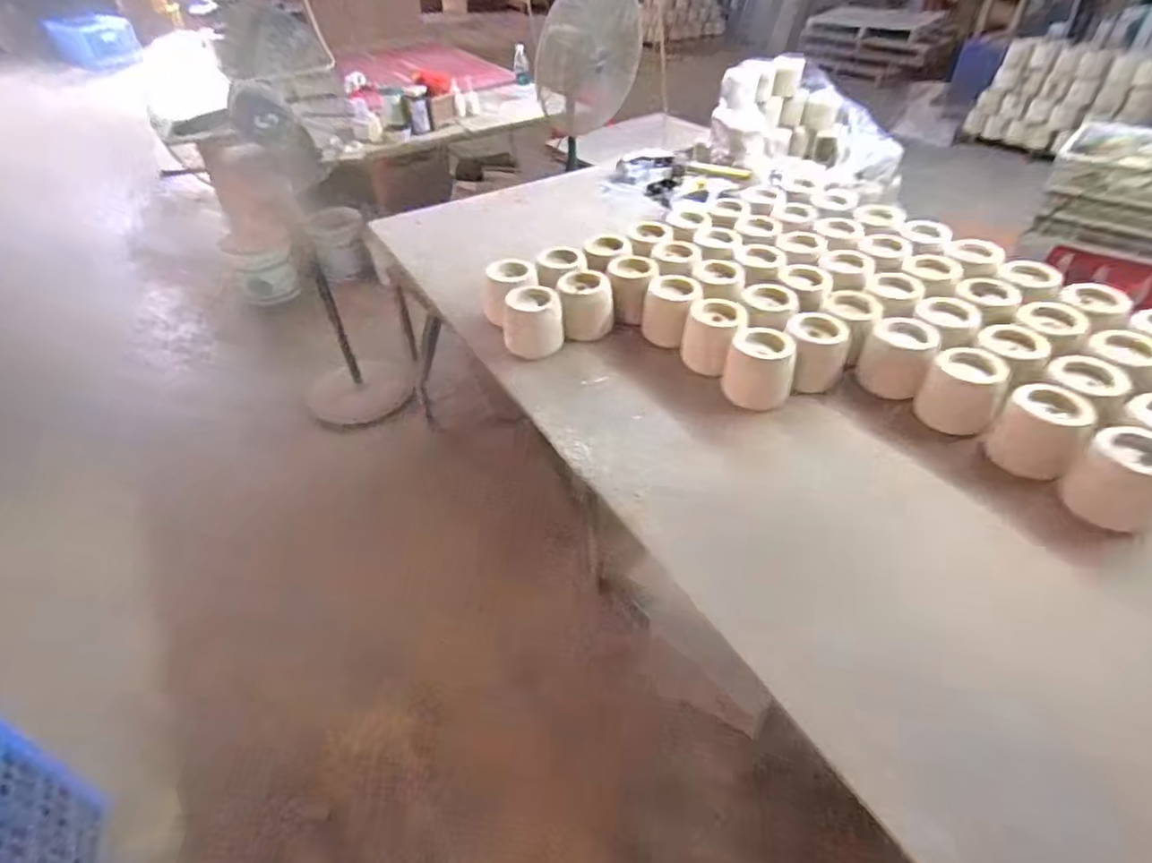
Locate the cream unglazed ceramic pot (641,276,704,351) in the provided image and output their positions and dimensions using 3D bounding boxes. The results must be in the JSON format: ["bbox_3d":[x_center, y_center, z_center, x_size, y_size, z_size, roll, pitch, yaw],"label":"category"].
[{"bbox_3d":[0.216,-0.266,1.434,0.122,0.140,0.122,-1,42,1],"label":"cream unglazed ceramic pot"}]

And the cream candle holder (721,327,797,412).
[{"bbox_3d":[0.376,-0.127,1.284,0.137,0.127,0.131,10,43,13],"label":"cream candle holder"}]

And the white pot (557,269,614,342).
[{"bbox_3d":[0.023,-0.296,1.477,0.120,0.141,0.108,-7,42,-6],"label":"white pot"}]

